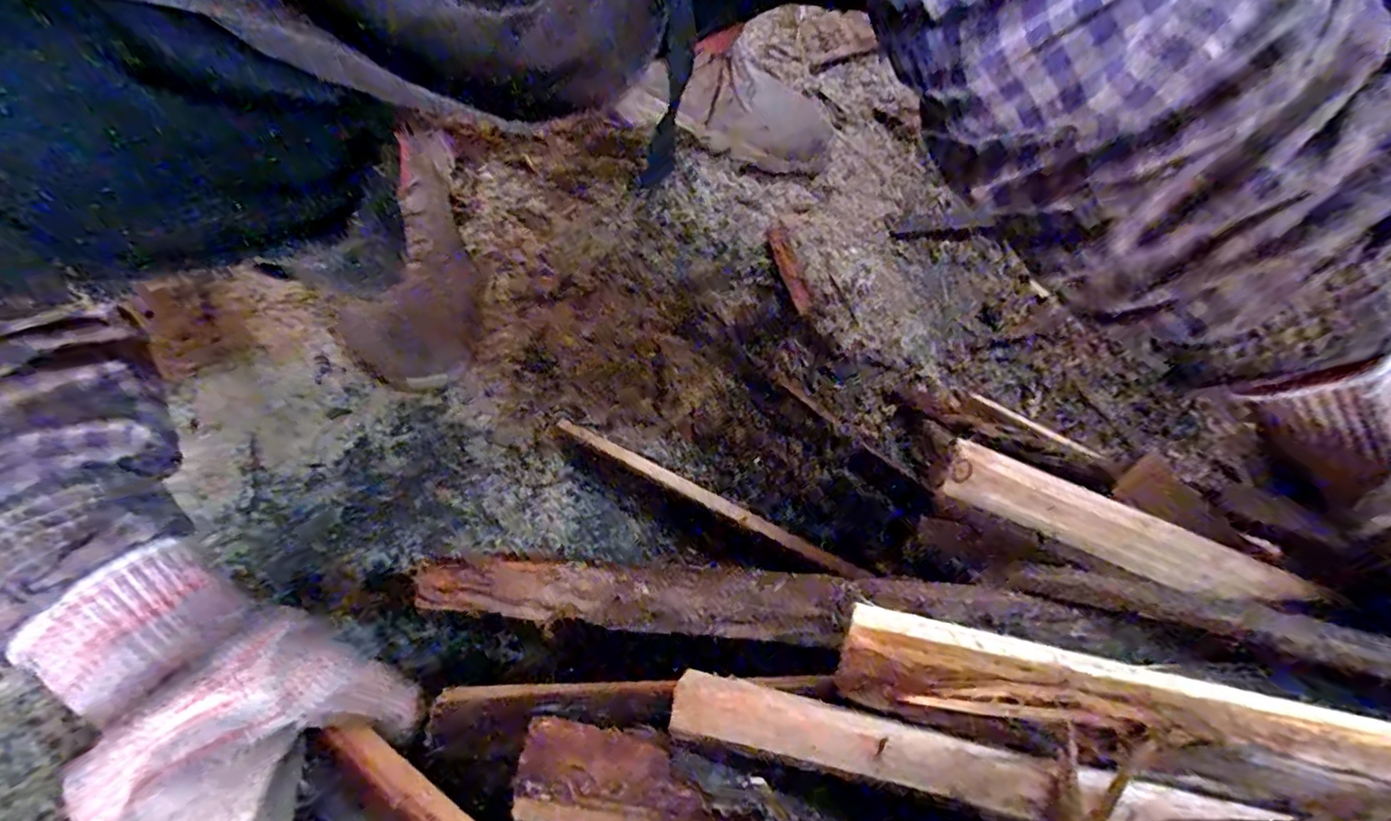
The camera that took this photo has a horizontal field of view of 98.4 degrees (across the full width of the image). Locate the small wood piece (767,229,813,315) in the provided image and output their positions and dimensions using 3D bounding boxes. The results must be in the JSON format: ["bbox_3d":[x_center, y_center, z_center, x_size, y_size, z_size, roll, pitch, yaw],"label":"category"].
[{"bbox_3d":[0.068,-0.102,0.436,0.017,0.006,0.072,-14,62,-10],"label":"small wood piece"}]

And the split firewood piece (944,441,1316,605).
[{"bbox_3d":[0.166,0.048,0.235,0.135,0.016,0.024,20,62,10],"label":"split firewood piece"}]

